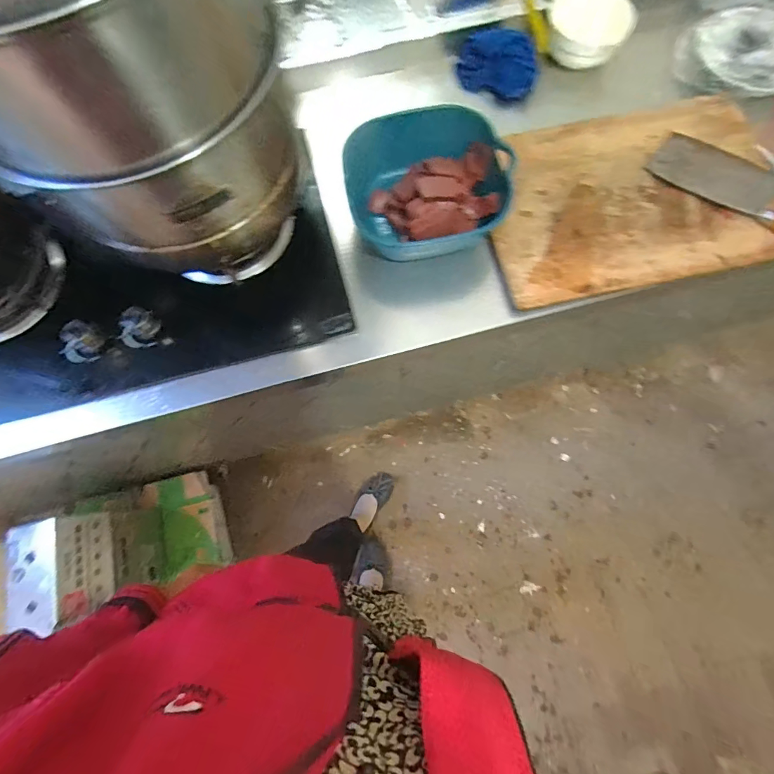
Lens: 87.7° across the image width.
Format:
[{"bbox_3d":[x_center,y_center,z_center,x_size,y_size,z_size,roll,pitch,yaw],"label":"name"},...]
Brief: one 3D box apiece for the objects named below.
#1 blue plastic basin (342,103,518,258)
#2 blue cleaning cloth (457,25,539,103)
[{"bbox_3d":[0.063,-0.329,0.669,0.246,0.111,0.203,-6,74,1],"label":"blue plastic basin"},{"bbox_3d":[0.209,-0.614,0.766,0.158,0.077,0.084,22,76,6],"label":"blue cleaning cloth"}]

